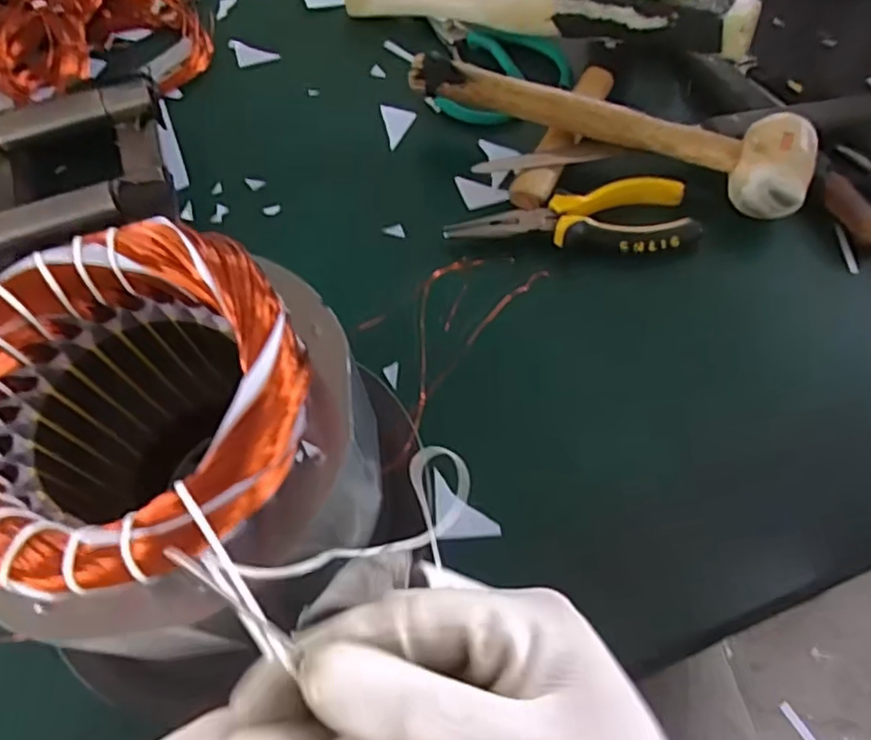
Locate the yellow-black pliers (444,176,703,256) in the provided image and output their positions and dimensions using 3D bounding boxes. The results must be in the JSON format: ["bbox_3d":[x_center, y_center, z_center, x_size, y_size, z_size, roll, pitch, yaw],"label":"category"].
[{"bbox_3d":[0.087,-0.087,0.396,0.150,0.022,0.054,-11,61,-3],"label":"yellow-black pliers"}]

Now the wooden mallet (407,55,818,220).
[{"bbox_3d":[0.111,-0.165,0.420,0.265,0.049,0.057,23,65,15],"label":"wooden mallet"}]

